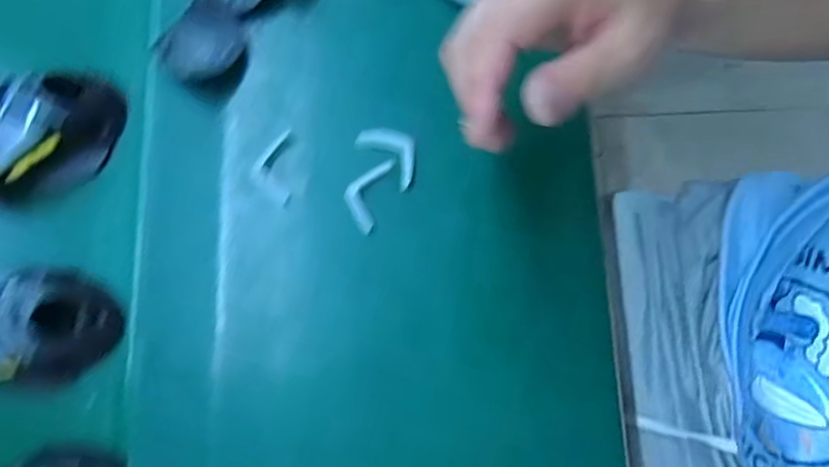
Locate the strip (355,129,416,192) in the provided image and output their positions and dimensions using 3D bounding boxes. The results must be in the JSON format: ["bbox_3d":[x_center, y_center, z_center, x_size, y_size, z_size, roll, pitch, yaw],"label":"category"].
[{"bbox_3d":[-0.014,-0.055,0.355,0.028,0.007,0.048,-44,82,-8],"label":"strip"}]

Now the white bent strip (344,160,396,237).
[{"bbox_3d":[-0.032,-0.027,0.350,0.025,0.007,0.051,17,79,3],"label":"white bent strip"}]

